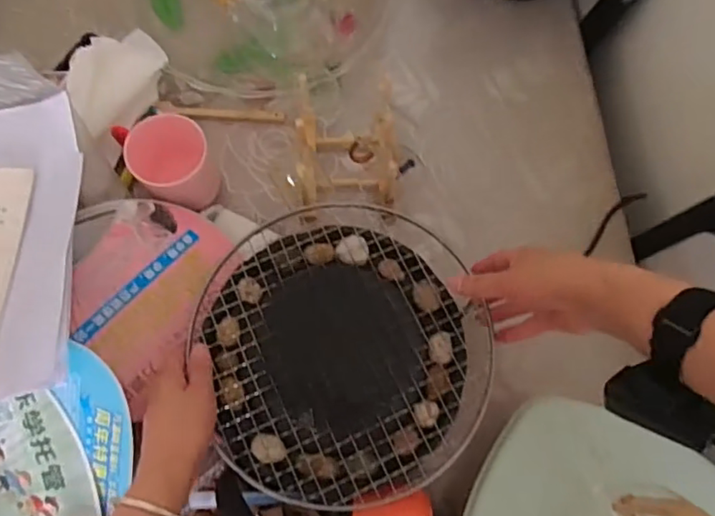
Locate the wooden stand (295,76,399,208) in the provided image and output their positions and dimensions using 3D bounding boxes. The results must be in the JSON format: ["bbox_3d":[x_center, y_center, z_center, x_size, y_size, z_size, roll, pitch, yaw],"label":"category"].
[{"bbox_3d":[-0.009,-0.122,0.626,0.110,0.090,0.130,-2,72,0],"label":"wooden stand"}]

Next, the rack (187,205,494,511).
[{"bbox_3d":[-0.010,0.078,0.518,0.245,0.015,0.266,0,72,0],"label":"rack"}]

